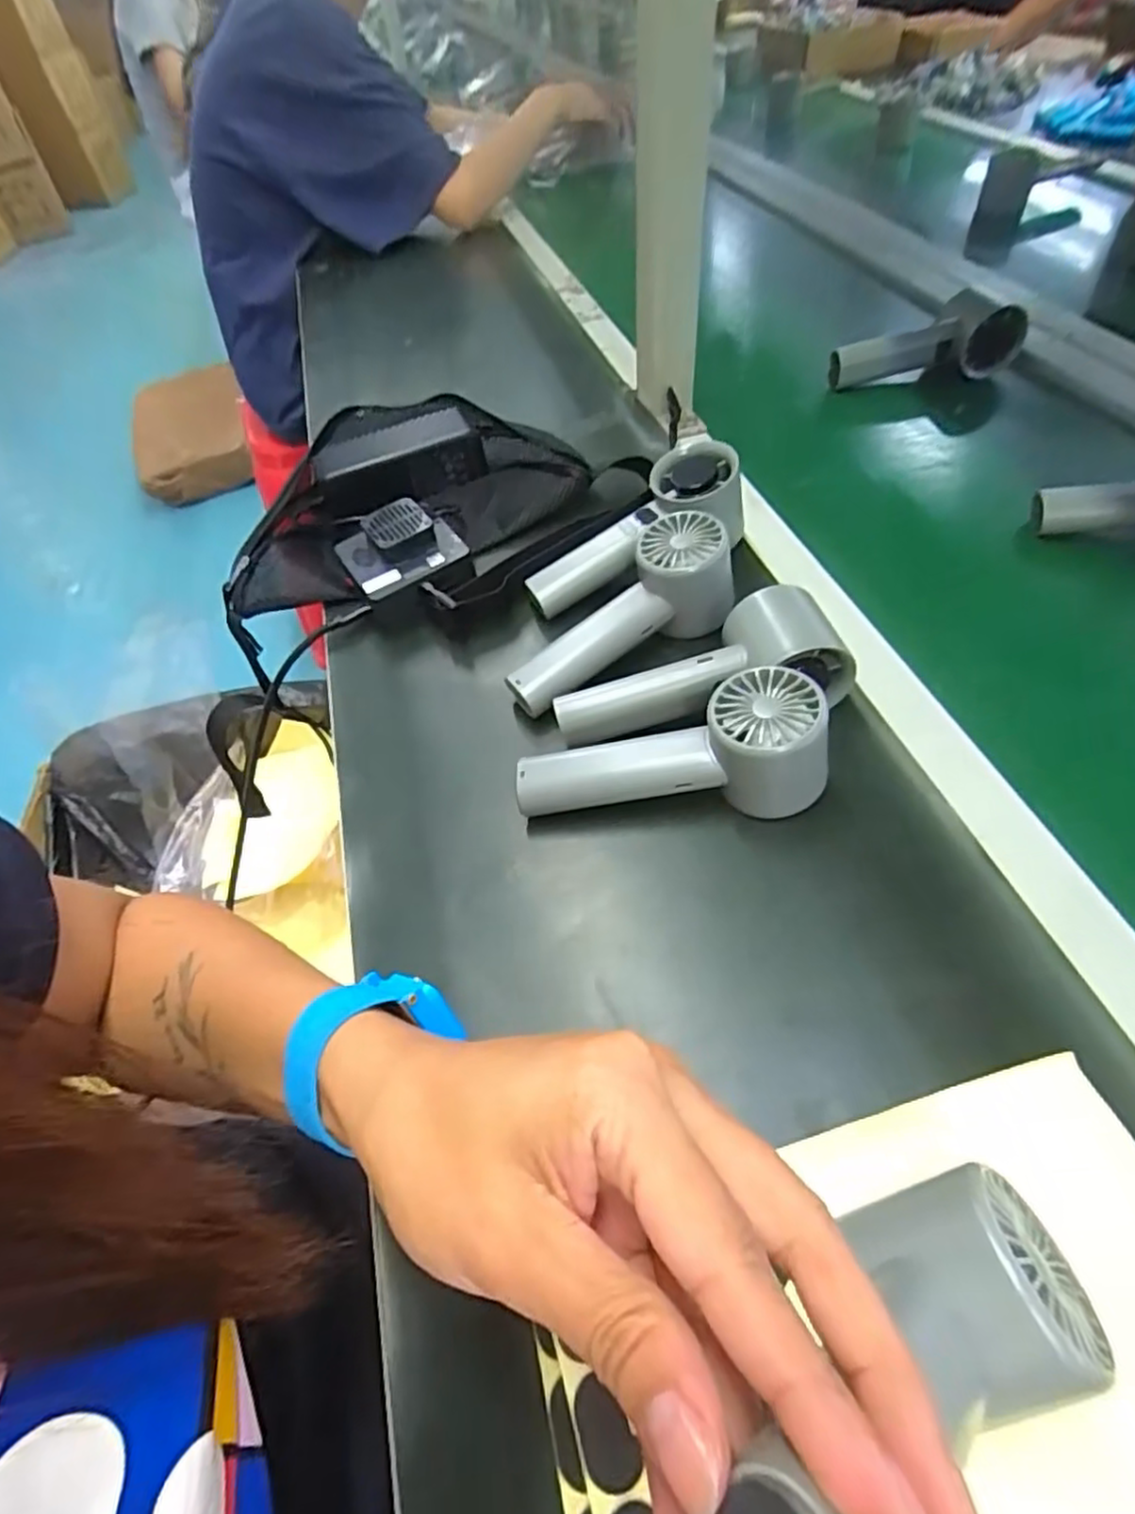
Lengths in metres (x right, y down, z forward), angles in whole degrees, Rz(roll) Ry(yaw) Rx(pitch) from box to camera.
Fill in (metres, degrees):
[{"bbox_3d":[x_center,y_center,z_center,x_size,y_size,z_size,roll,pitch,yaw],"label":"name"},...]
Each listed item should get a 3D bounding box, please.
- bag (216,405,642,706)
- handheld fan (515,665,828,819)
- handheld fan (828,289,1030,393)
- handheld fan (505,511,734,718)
[{"bbox_3d":[-0.114,-0.177,0.513,0.302,0.069,0.198,-22,54,-11],"label":"bag"},{"bbox_3d":[0.052,0.003,0.358,0.153,0.055,0.048,-11,51,16],"label":"handheld fan"},{"bbox_3d":[0.314,-0.356,0.599,0.153,0.048,0.055,-18,53,-8],"label":"handheld fan"},{"bbox_3d":[0.033,-0.081,0.429,0.157,0.058,0.056,-38,57,-4],"label":"handheld fan"}]

